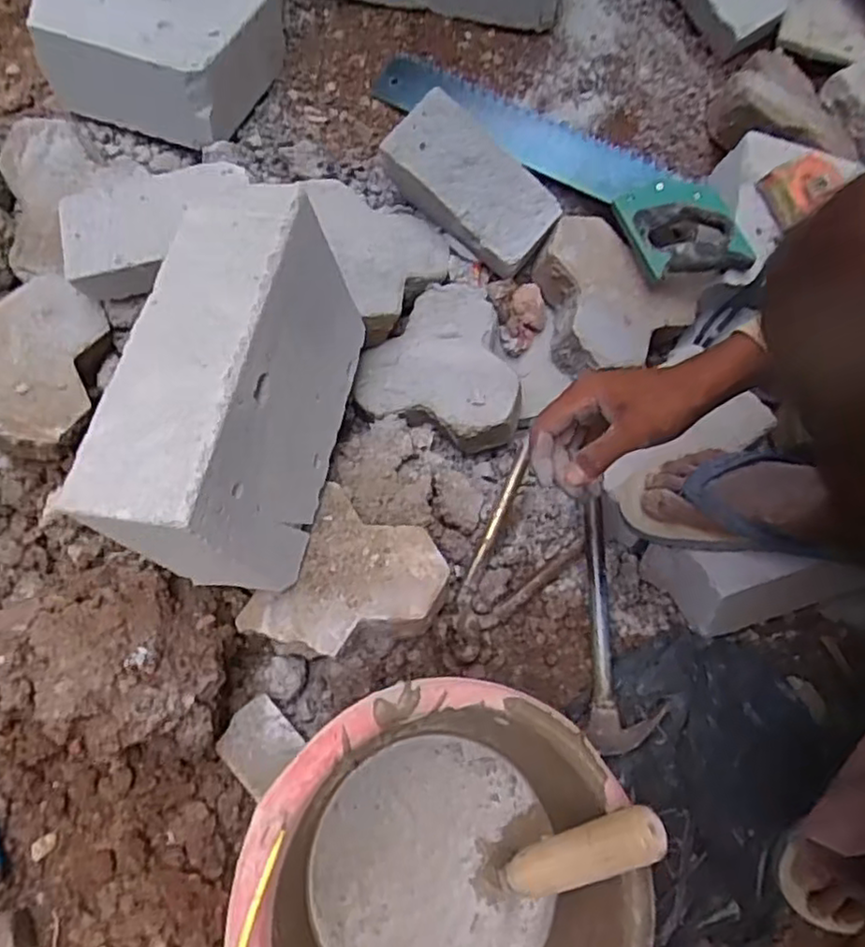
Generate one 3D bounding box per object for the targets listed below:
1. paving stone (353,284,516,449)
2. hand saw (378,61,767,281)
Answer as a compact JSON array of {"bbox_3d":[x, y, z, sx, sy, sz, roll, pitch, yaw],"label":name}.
[{"bbox_3d":[0.014,-0.134,0.789,0.185,0.050,0.193,11,69,3],"label":"paving stone"},{"bbox_3d":[0.156,-0.400,0.845,0.536,0.039,0.143,37,73,12],"label":"hand saw"}]

